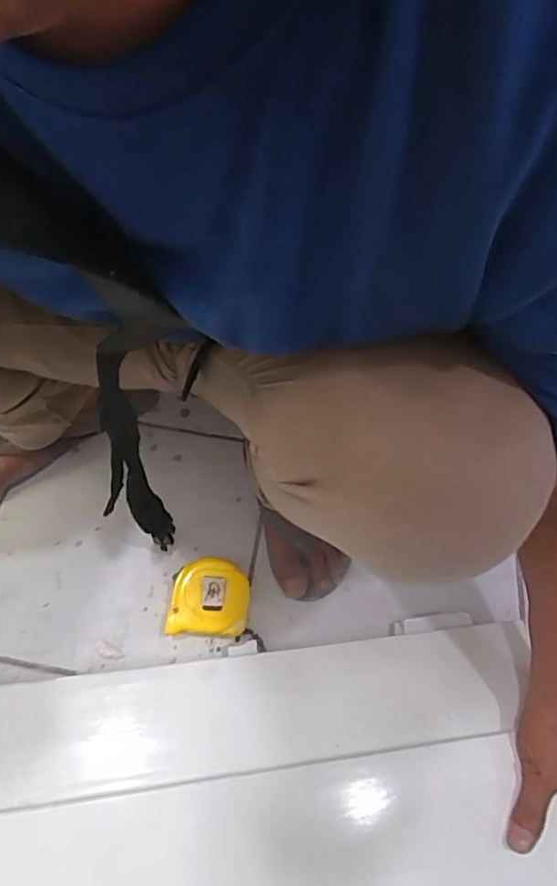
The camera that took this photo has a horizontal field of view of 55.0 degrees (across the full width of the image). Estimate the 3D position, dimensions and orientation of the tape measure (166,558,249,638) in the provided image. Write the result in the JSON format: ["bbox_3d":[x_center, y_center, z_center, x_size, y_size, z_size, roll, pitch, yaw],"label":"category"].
[{"bbox_3d":[-0.071,0.162,0.553,0.078,0.047,0.070,5,58,-1],"label":"tape measure"}]

